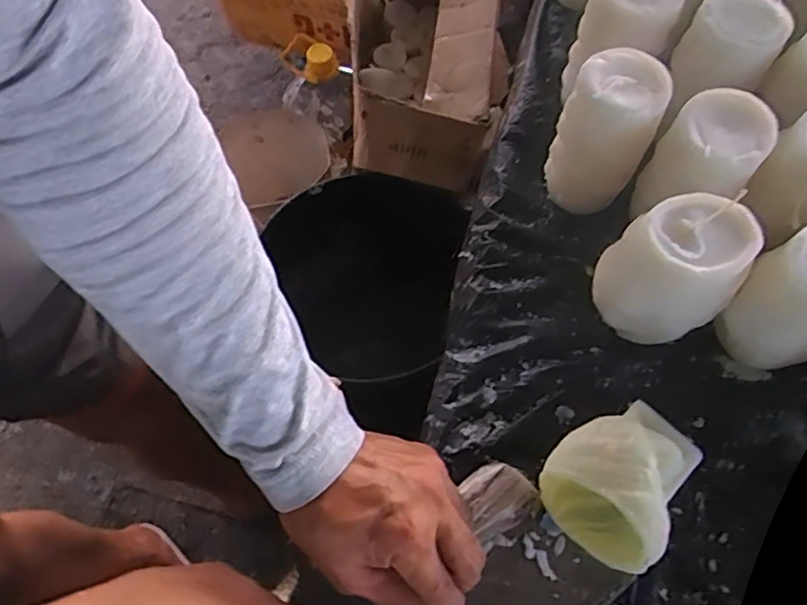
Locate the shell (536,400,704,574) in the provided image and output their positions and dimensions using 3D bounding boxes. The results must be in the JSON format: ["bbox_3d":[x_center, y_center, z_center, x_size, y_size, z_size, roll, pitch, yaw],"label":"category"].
[{"bbox_3d":[0.131,0.106,0.385,0.085,0.074,0.074,-42,70,-16],"label":"shell"}]

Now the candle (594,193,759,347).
[{"bbox_3d":[0.171,-0.014,0.414,0.065,0.110,0.065,-1,64,2],"label":"candle"}]

